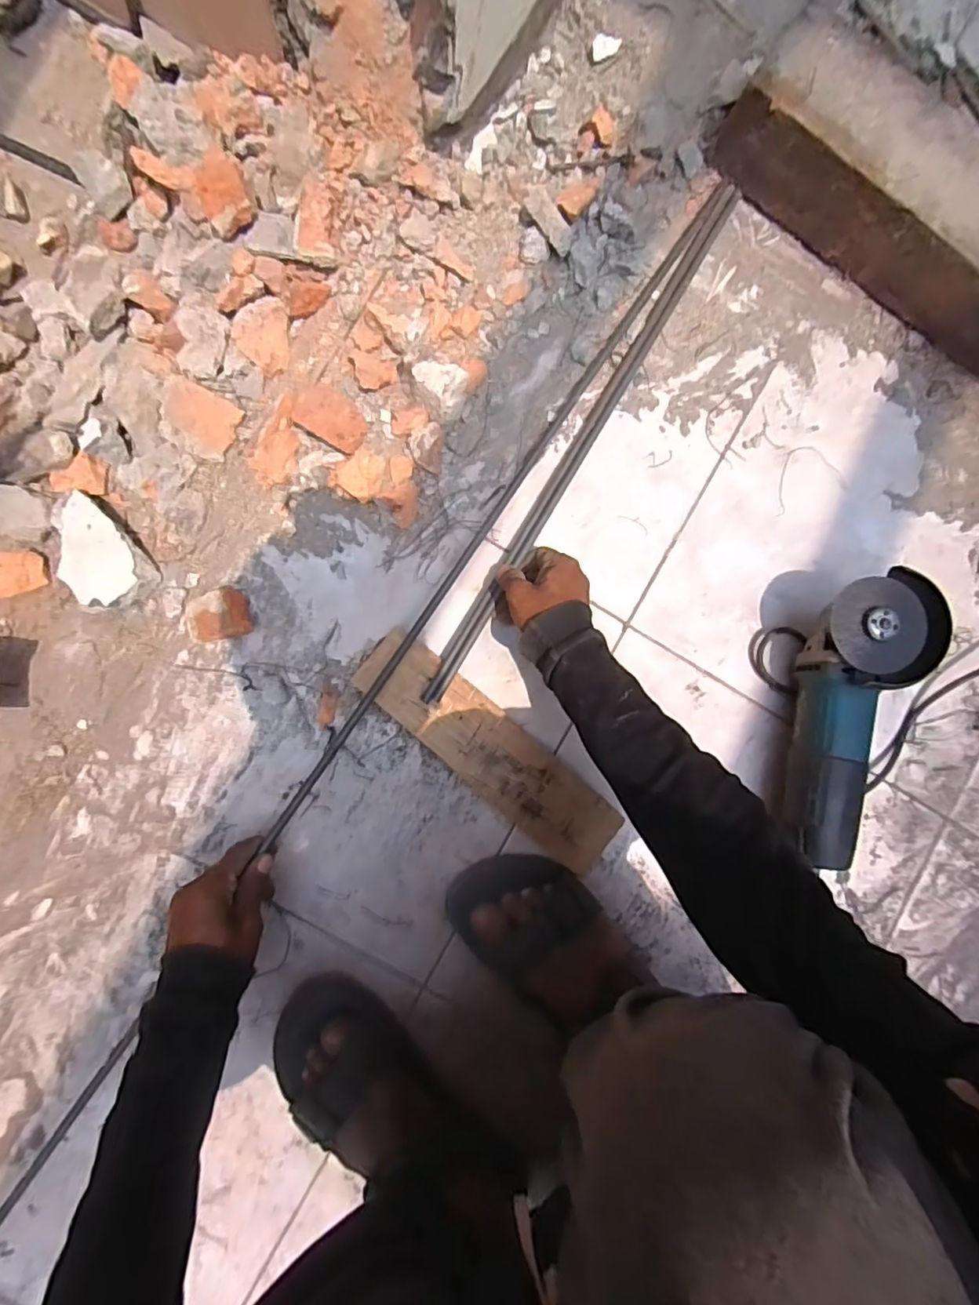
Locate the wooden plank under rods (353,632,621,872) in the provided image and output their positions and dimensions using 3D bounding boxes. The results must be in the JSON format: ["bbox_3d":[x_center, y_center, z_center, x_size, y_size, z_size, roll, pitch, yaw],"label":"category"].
[{"bbox_3d":[0.002,0.096,0.535,0.289,0.016,0.072,41,86,-2],"label":"wooden plank under rods"}]

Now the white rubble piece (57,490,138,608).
[{"bbox_3d":[-0.362,-0.088,0.515,0.099,0.046,0.064,44,86,-2],"label":"white rubble piece"}]

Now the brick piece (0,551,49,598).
[{"bbox_3d":[-0.455,-0.076,0.533,0.047,0.017,0.042,-20,103,-13],"label":"brick piece"}]

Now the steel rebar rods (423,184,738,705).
[{"bbox_3d":[0.094,-0.211,0.550,0.024,0.016,0.589,30,85,-3],"label":"steel rebar rods"}]

